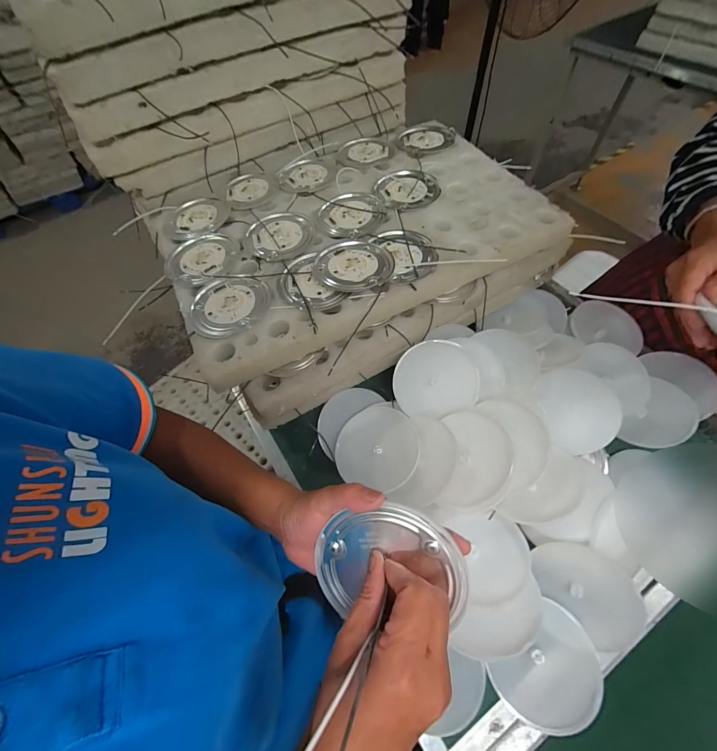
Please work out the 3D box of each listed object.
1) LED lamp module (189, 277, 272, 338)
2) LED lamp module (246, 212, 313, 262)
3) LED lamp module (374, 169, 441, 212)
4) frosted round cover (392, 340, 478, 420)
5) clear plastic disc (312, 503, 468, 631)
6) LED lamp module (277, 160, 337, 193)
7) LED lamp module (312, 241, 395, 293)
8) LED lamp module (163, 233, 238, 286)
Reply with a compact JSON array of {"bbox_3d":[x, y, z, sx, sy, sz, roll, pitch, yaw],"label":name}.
[{"bbox_3d":[-0.164,-0.087,0.420,0.101,0.007,0.091,-6,60,-2],"label":"LED lamp module"},{"bbox_3d":[-0.114,-0.205,0.483,0.089,0.009,0.100,4,61,3],"label":"LED lamp module"},{"bbox_3d":[0.077,-0.297,0.523,0.097,0.007,0.094,-22,62,-11],"label":"LED lamp module"},{"bbox_3d":[0.102,0.006,0.437,0.106,0.013,0.099,1,98,8],"label":"frosted round cover"},{"bbox_3d":[0.020,0.135,0.237,0.107,0.015,0.089,0,99,18],"label":"clear plastic disc"},{"bbox_3d":[-0.087,-0.341,0.560,0.095,0.006,0.097,-2,60,0],"label":"LED lamp module"},{"bbox_3d":[-0.006,-0.145,0.433,0.103,0.014,0.094,-2,60,0],"label":"LED lamp module"},{"bbox_3d":[-0.222,-0.168,0.471,0.098,0.010,0.102,10,61,7],"label":"LED lamp module"}]

